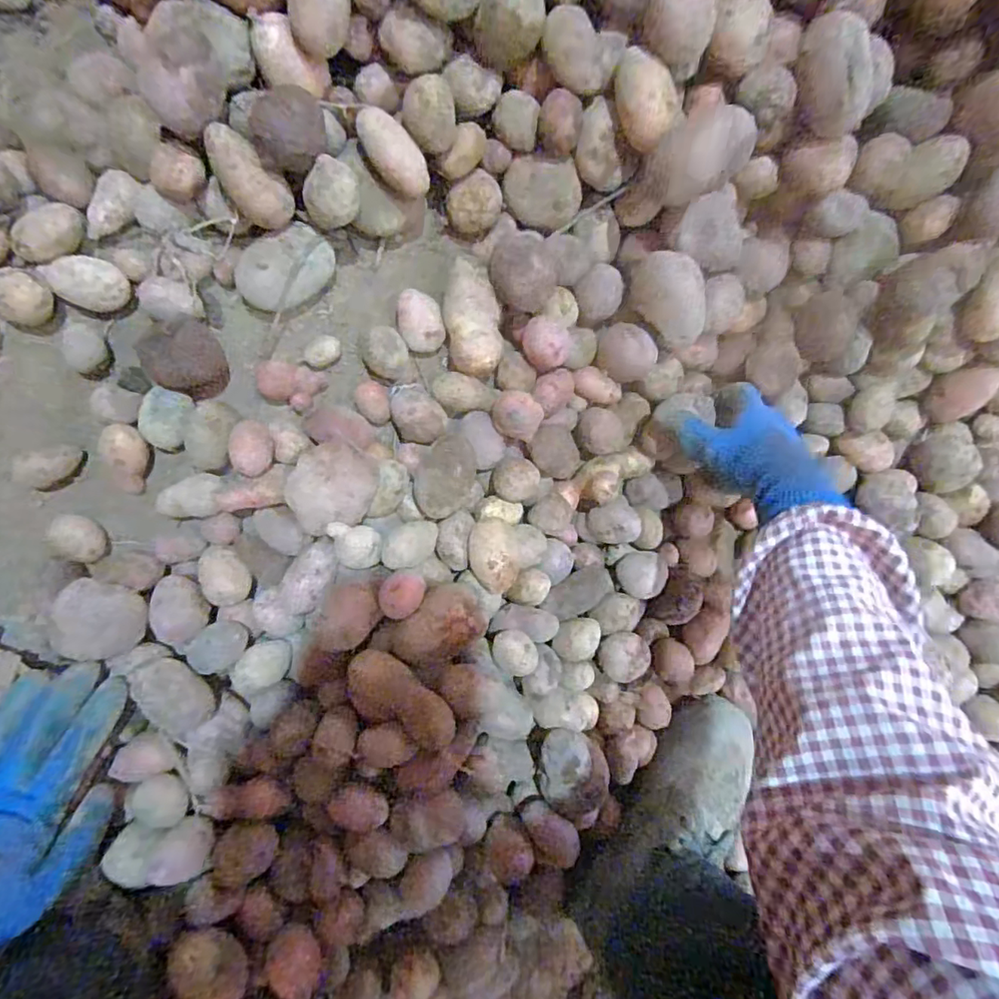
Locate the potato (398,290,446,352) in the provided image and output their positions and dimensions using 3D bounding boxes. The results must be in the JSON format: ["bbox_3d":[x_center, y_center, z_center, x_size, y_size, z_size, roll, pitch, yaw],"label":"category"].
[{"bbox_3d":[-0.065,-0.145,0.456,0.034,0.030,0.043,-24,94,-8],"label":"potato"}]

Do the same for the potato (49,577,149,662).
[{"bbox_3d":[-0.278,0.082,0.386,0.048,0.034,0.053,16,88,-9],"label":"potato"}]

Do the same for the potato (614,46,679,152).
[{"bbox_3d":[0.103,-0.284,0.398,0.034,0.039,0.064,-14,92,-9],"label":"potato"}]

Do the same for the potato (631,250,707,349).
[{"bbox_3d":[0.138,-0.160,0.447,0.044,0.039,0.079,-27,94,-8],"label":"potato"}]

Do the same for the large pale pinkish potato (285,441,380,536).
[{"bbox_3d":[-0.129,-0.008,0.426,0.061,0.038,0.069,26,86,-8],"label":"large pale pinkish potato"}]

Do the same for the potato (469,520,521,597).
[{"bbox_3d":[-0.003,0.045,0.452,0.040,0.039,0.056,1,90,-9],"label":"potato"}]

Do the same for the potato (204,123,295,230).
[{"bbox_3d":[-0.170,-0.220,0.381,0.037,0.044,0.051,-36,96,-7],"label":"potato"}]

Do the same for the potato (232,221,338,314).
[{"bbox_3d":[-0.164,-0.177,0.432,0.072,0.045,0.043,-43,96,-7],"label":"potato"}]

